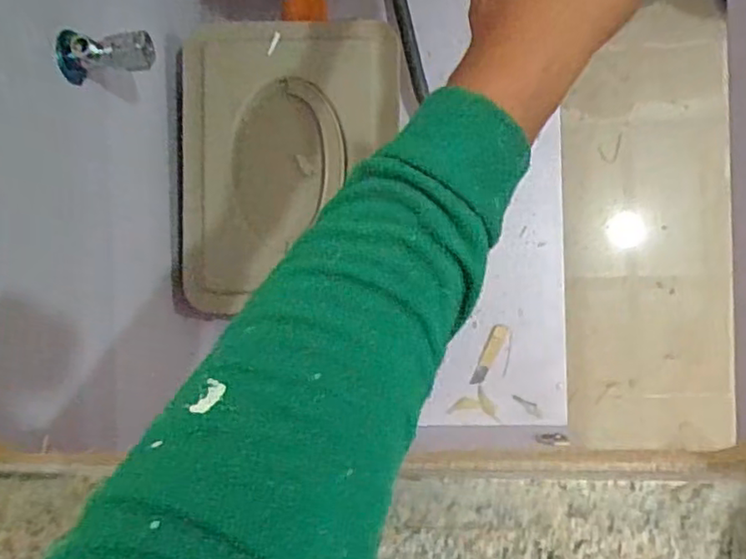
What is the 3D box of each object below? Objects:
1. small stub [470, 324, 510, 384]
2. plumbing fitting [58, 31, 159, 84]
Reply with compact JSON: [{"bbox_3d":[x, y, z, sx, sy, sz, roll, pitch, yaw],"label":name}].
[{"bbox_3d":[0.186,0.121,1.023,0.027,0.007,0.105,30,93,5],"label":"small stub"},{"bbox_3d":[-0.238,-0.200,0.571,0.076,0.043,0.047,4,90,5],"label":"plumbing fitting"}]

